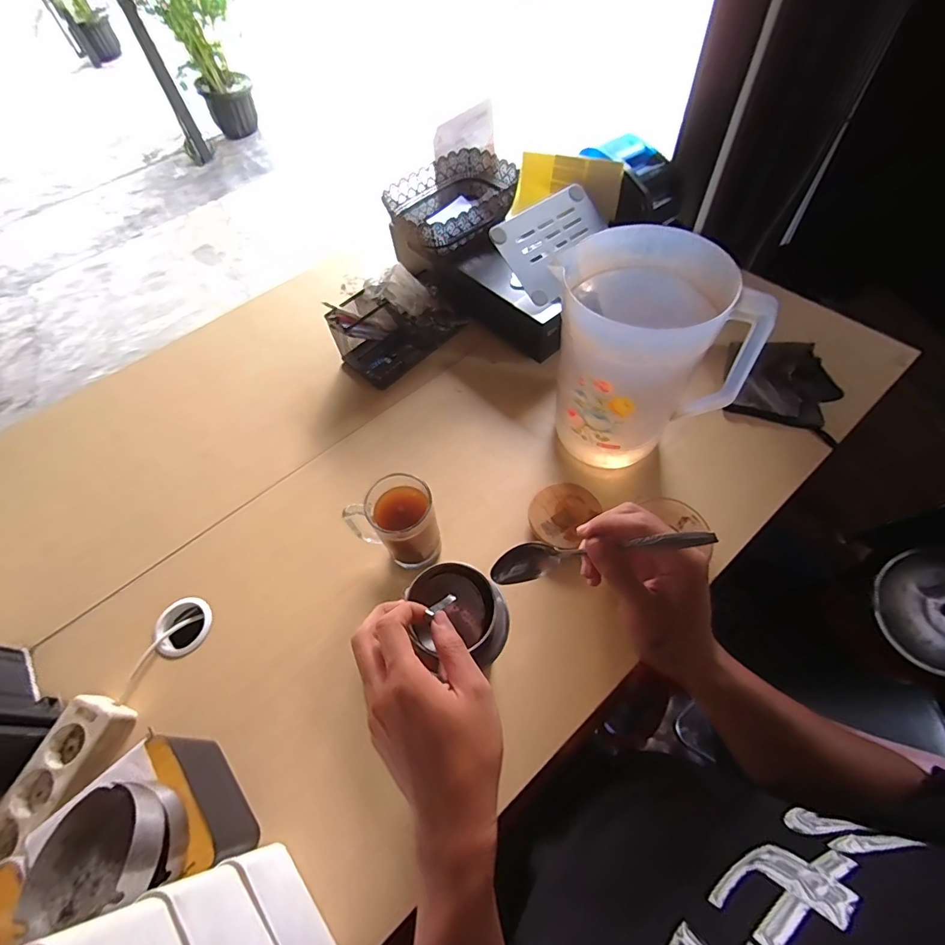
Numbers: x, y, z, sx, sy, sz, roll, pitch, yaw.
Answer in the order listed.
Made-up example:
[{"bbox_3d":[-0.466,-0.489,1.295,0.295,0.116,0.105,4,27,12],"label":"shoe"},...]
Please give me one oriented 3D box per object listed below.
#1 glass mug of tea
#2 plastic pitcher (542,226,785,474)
[{"bbox_3d":[-0.077,0.065,0.528,0.078,0.121,0.073,-37,63,-17],"label":"glass mug of tea"},{"bbox_3d":[0.189,-0.133,0.545,0.177,0.252,0.159,-8,60,0],"label":"plastic pitcher"}]

